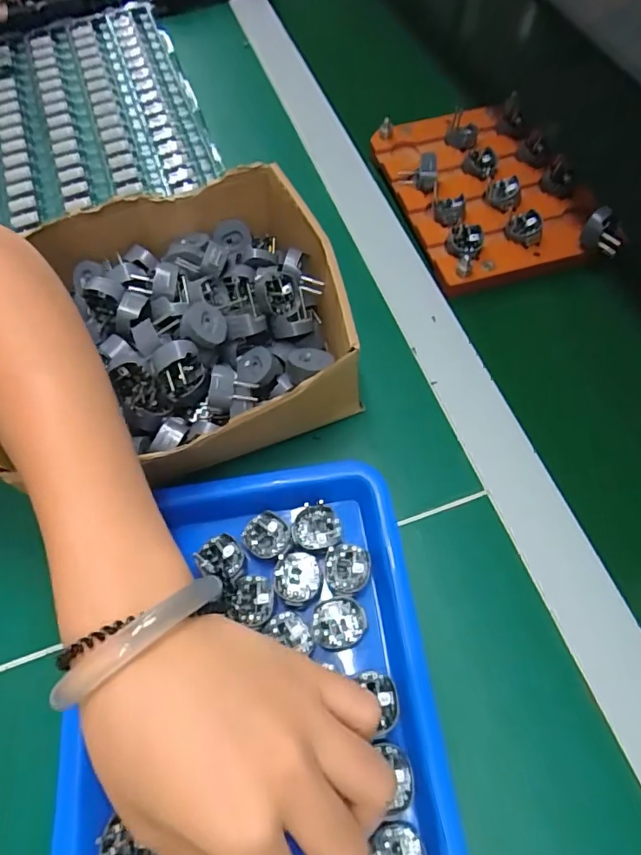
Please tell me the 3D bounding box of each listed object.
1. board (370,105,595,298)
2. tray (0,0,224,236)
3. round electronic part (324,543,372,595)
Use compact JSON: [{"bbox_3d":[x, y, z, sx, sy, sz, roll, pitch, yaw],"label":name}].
[{"bbox_3d":[0.129,-0.195,0.417,0.129,0.022,0.181,-15,64,-5],"label":"board"},{"bbox_3d":[-0.232,-0.282,0.470,0.224,0.015,0.262,-20,64,-7],"label":"tray"},{"bbox_3d":[0.015,0.077,0.284,0.024,0.004,0.026,-1,63,2],"label":"round electronic part"}]

